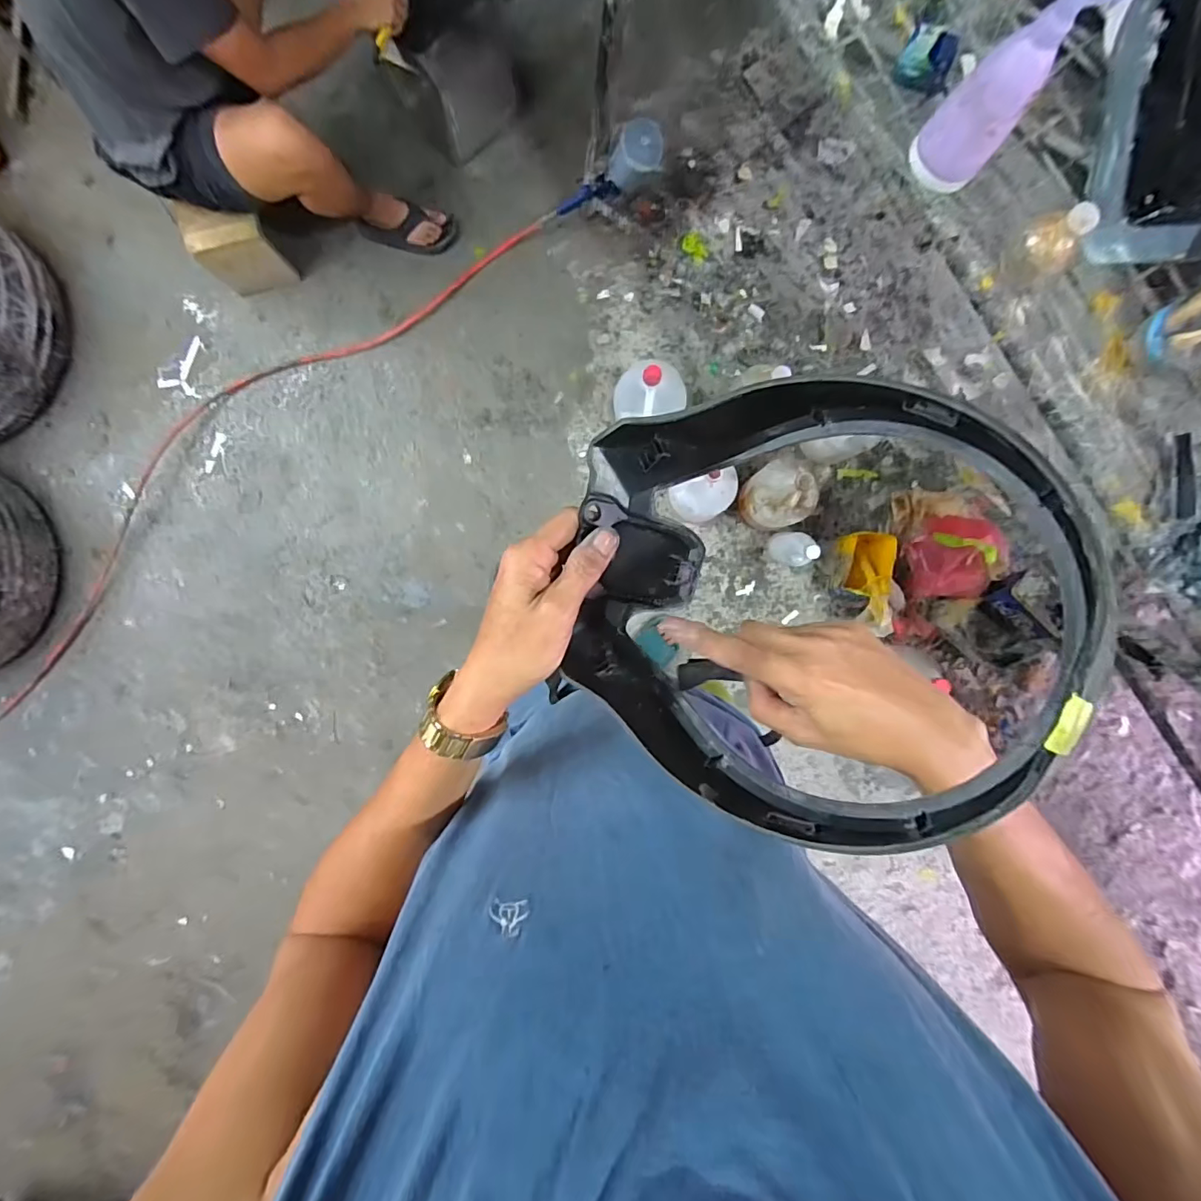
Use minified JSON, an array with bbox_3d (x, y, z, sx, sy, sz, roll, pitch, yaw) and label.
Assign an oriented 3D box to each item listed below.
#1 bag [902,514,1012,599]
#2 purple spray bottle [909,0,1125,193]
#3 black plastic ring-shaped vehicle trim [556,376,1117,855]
[{"bbox_3d":[0.909,-0.110,1.312,0.201,0.110,0.204,5,91,1],"label":"bag"},{"bbox_3d":[0.437,-0.555,0.541,0.051,0.220,0.086,-28,89,-27],"label":"purple spray bottle"},{"bbox_3d":[0.085,-0.002,0.260,0.239,0.063,0.239,16,101,34],"label":"black plastic ring-shaped vehicle trim"}]

